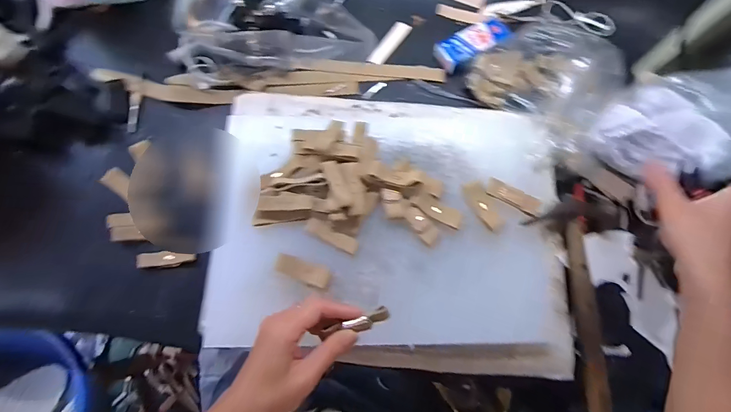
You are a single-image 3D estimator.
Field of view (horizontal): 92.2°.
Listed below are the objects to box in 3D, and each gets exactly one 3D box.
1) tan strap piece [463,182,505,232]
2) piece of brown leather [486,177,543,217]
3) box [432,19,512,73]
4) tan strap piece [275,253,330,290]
[{"bbox_3d":[0.131,-0.001,0.393,0.023,0.004,0.058,-20,75,-8],"label":"tan strap piece"},{"bbox_3d":[0.168,-0.010,0.397,0.062,0.004,0.023,26,75,5],"label":"piece of brown leather"},{"bbox_3d":[0.154,-0.234,0.502,0.109,0.019,0.051,-30,77,-10],"label":"box"},{"bbox_3d":[-0.065,0.069,0.366,0.056,0.006,0.022,20,92,-3],"label":"tan strap piece"}]

